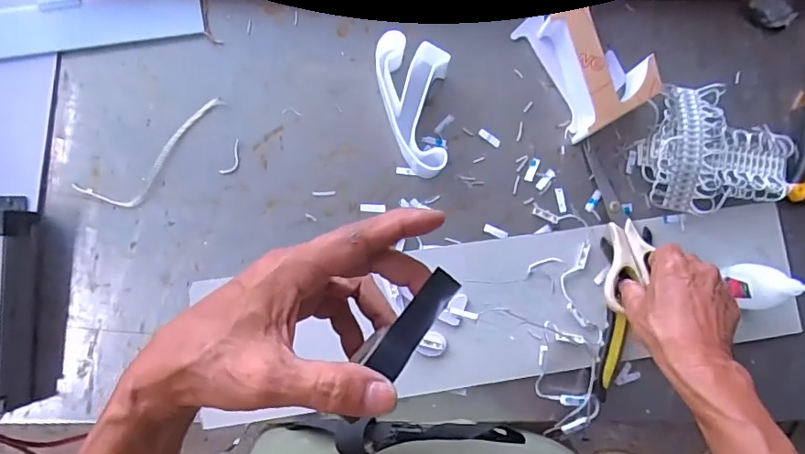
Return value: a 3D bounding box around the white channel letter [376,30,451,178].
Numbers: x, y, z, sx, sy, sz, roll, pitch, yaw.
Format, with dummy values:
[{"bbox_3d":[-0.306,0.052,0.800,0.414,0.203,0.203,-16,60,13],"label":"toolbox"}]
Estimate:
[{"bbox_3d":[0.009,-0.119,0.510,0.070,0.042,0.127,3,83,-3],"label":"white channel letter"}]

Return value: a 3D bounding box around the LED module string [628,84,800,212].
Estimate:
[{"bbox_3d":[0.323,-0.074,0.529,0.152,0.032,0.129,17,83,-1],"label":"LED module string"}]

